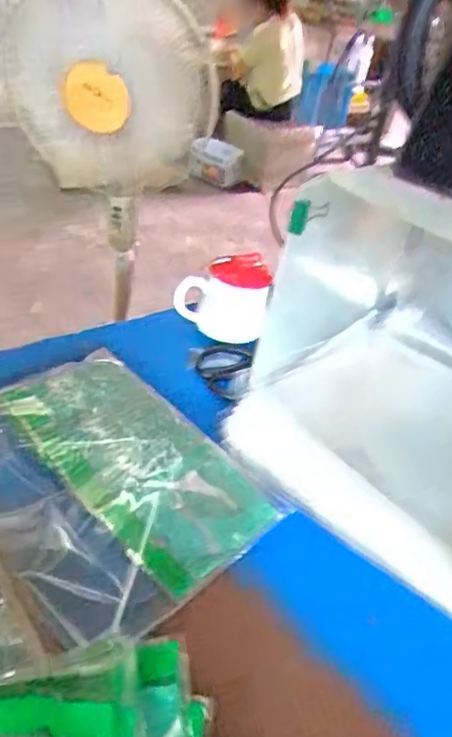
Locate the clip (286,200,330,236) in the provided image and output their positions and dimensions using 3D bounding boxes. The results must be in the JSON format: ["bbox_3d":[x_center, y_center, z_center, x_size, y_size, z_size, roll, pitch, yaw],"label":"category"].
[{"bbox_3d":[0.076,-0.141,0.536,0.042,0.038,0.012,-20,46,-34],"label":"clip"}]

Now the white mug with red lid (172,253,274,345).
[{"bbox_3d":[-0.006,-0.088,0.747,0.116,0.104,0.074,-1,38,-15],"label":"white mug with red lid"}]

